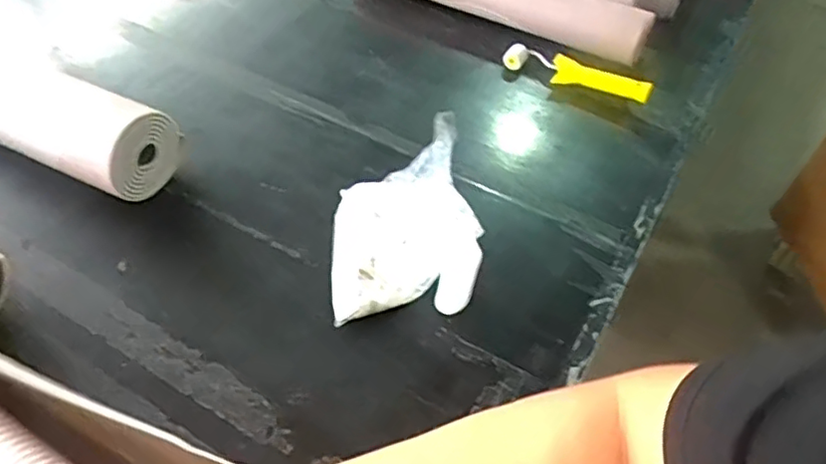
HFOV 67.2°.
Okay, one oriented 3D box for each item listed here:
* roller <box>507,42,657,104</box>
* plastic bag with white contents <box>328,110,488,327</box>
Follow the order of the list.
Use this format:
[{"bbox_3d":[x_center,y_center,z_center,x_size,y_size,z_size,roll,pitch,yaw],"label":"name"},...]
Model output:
[{"bbox_3d":[0.229,-0.224,0.882,0.214,0.043,0.036,28,52,20],"label":"roller"},{"bbox_3d":[-0.015,-0.018,0.641,0.136,0.106,0.183,-2,48,-5],"label":"plastic bag with white contents"}]

